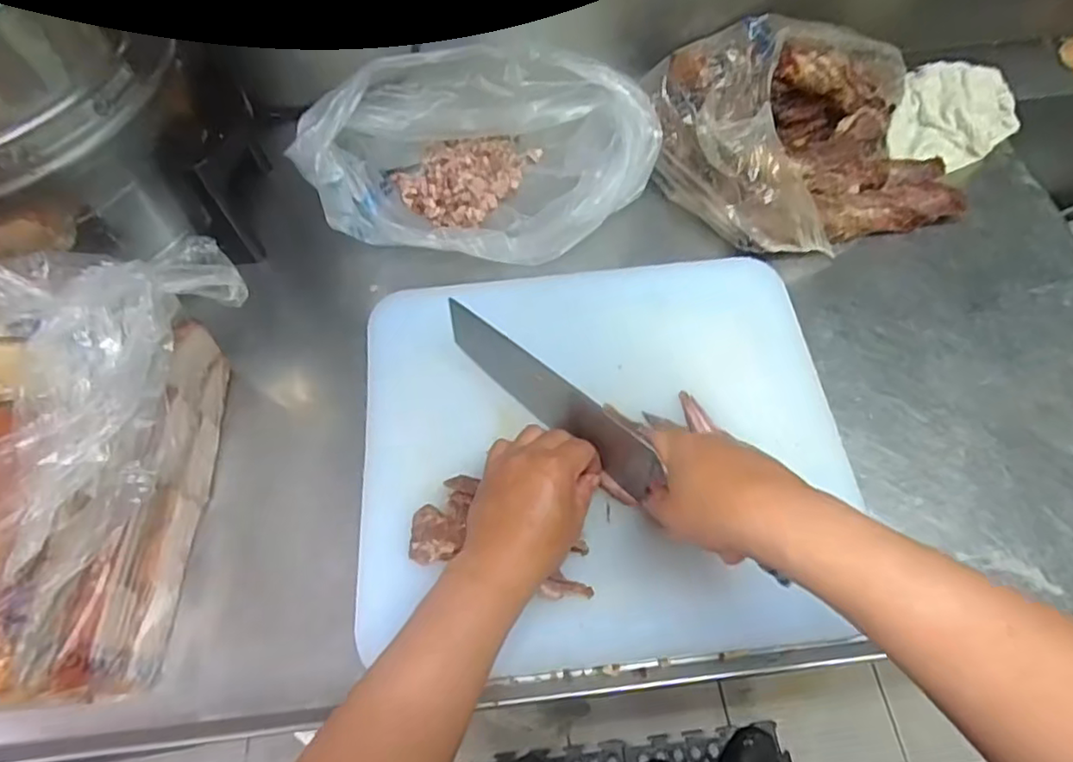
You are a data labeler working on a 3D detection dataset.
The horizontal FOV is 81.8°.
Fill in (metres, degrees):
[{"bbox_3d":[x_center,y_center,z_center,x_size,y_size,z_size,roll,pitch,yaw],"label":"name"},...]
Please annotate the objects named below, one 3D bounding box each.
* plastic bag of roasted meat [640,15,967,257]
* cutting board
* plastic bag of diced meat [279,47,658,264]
[{"bbox_3d":[0.275,-0.243,0.622,0.278,0.141,0.188,-12,62,-4],"label":"plastic bag of roasted meat"},{"bbox_3d":[0.051,0.047,0.524,0.389,0.032,0.348,-5,65,-2],"label":"cutting board"},{"bbox_3d":[-0.044,-0.232,0.625,0.320,0.137,0.180,1,62,3],"label":"plastic bag of diced meat"}]

